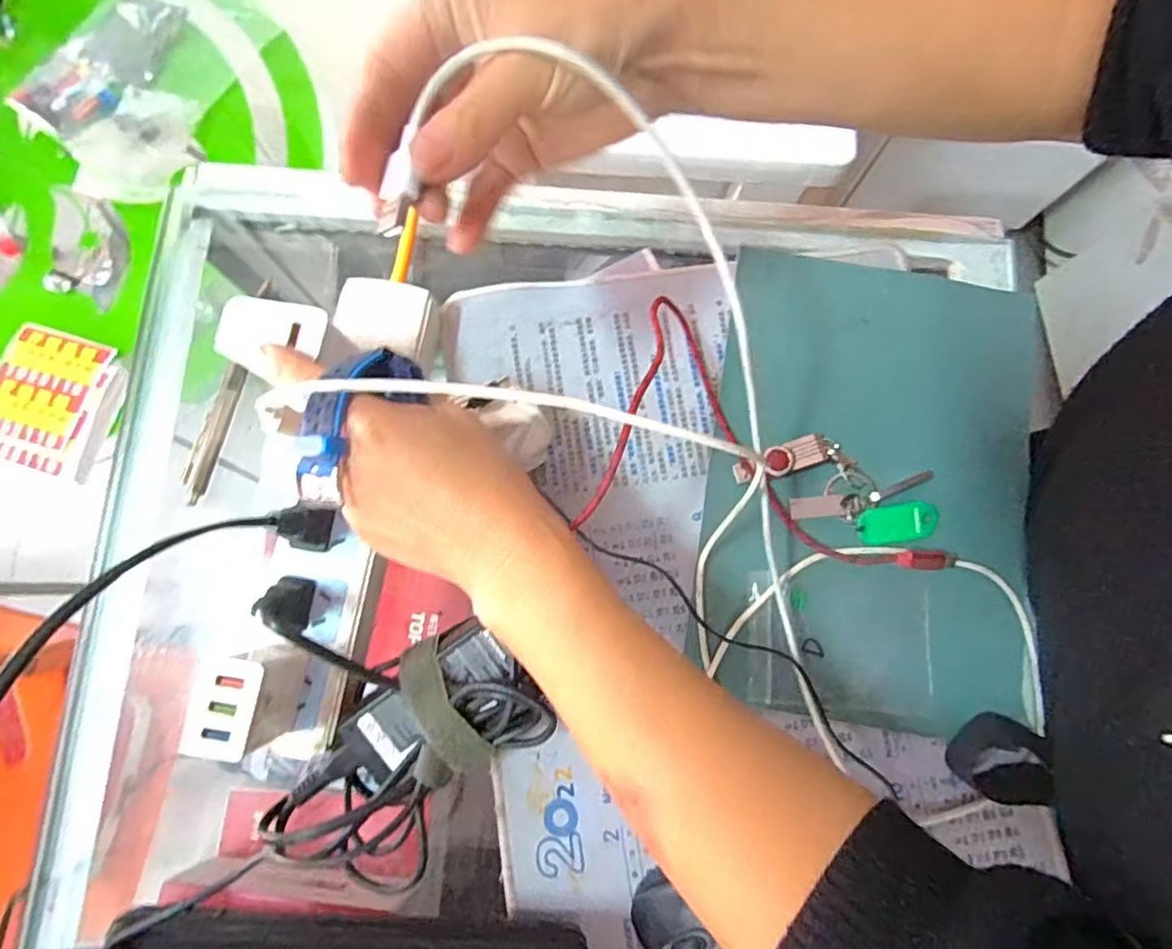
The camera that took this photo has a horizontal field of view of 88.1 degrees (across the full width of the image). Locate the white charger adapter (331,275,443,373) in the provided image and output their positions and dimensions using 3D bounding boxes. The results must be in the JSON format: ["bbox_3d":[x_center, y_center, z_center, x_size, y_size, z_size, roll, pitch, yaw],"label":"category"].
[{"bbox_3d":[-0.114,-0.088,0.351,0.055,0.029,0.039,11,80,1],"label":"white charger adapter"}]

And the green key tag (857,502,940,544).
[{"bbox_3d":[0.178,0.027,0.346,0.047,0.005,0.021,-8,80,-3],"label":"green key tag"}]

